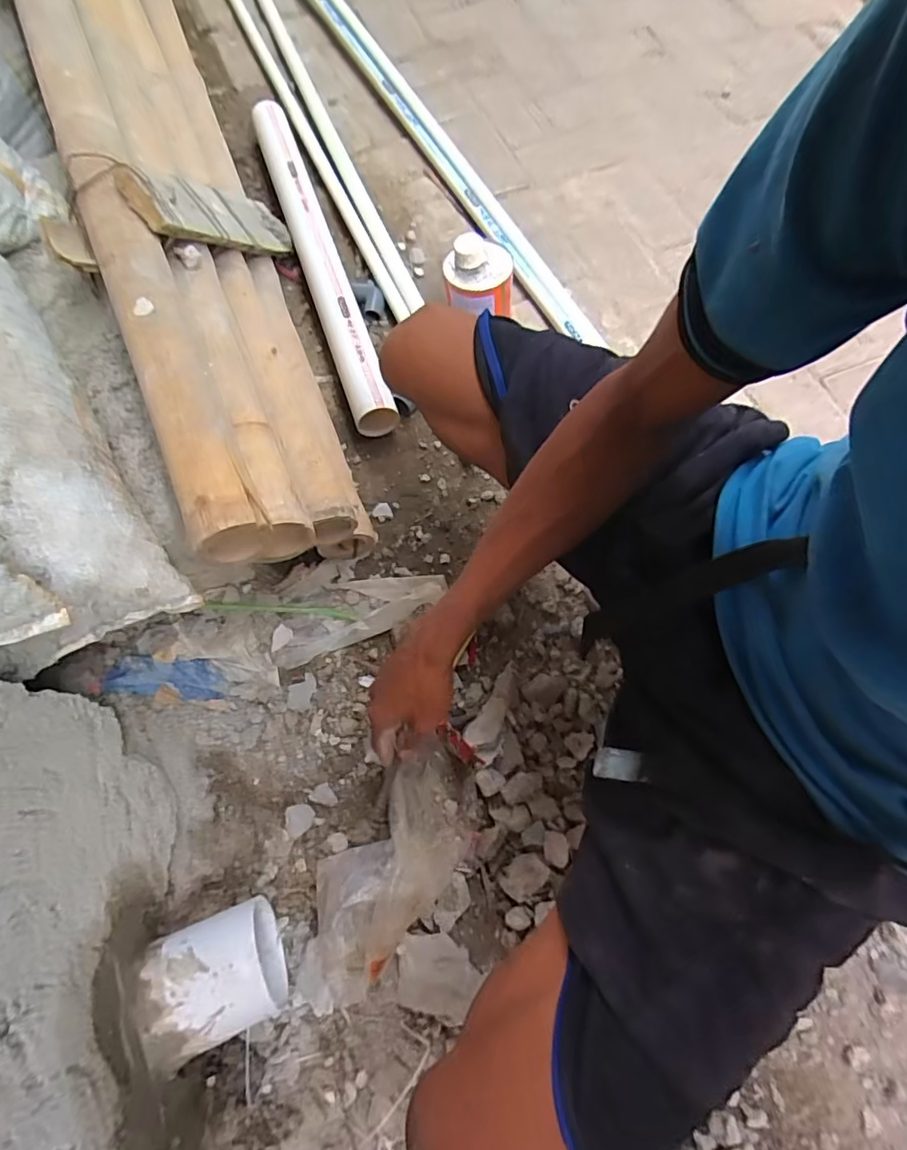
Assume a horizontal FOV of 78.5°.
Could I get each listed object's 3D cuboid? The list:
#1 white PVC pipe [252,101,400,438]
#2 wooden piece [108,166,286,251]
[{"bbox_3d":[-0.214,-0.511,0.864,0.061,0.062,0.698,-18,70,-7],"label":"white PVC pipe"},{"bbox_3d":[-0.296,-0.457,0.711,0.025,0.374,0.076,-24,114,16],"label":"wooden piece"}]

